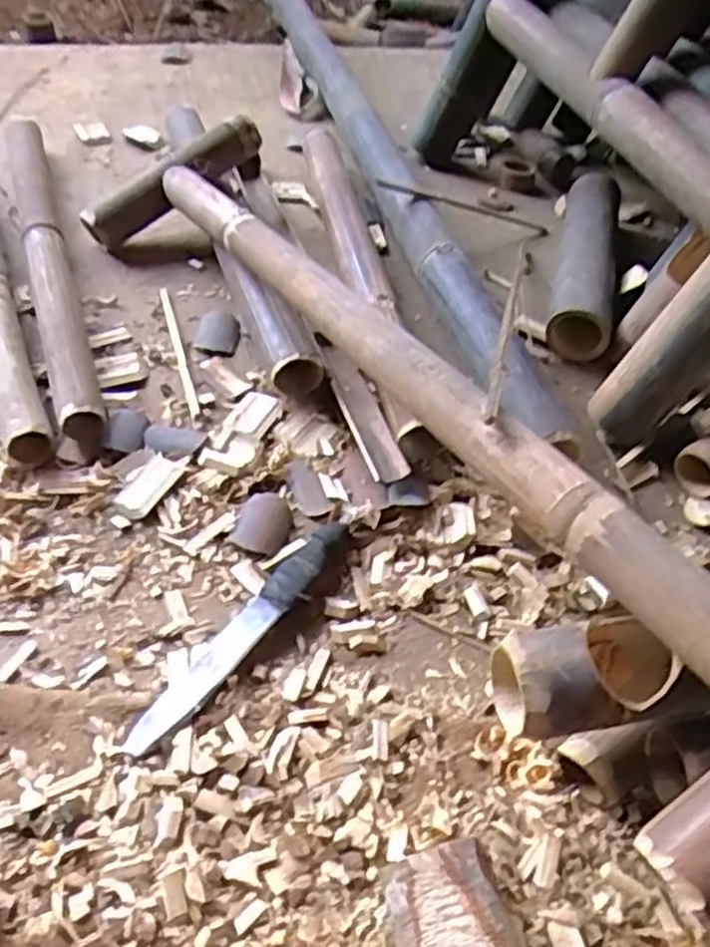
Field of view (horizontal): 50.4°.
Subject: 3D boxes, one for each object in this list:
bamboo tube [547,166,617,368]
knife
[{"bbox_3d":[0.305,-0.285,0.988,0.082,0.067,0.349,15,50,8],"label":"bamboo tube"},{"bbox_3d":[-0.090,0.128,0.622,0.035,0.019,0.253,31,53,20],"label":"knife"}]

